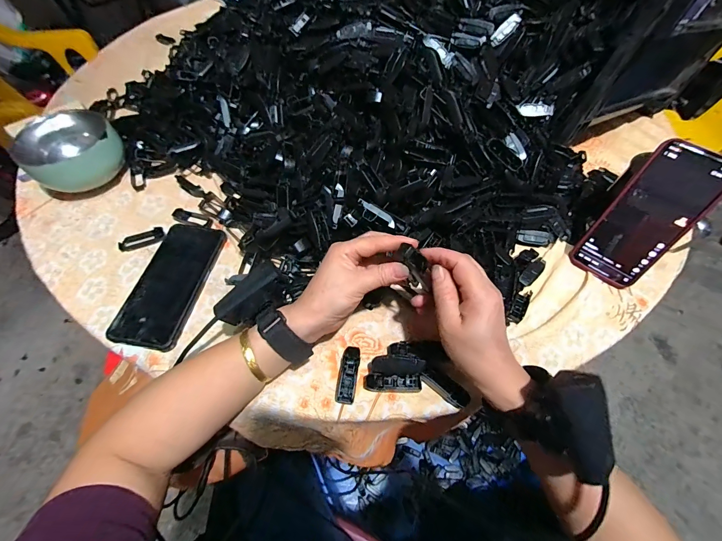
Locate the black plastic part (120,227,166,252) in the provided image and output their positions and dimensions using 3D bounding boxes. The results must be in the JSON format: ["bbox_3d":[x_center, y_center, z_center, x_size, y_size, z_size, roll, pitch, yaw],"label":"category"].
[{"bbox_3d":[-0.291,-0.043,0.429,0.056,0.005,0.024,-18,60,-9],"label":"black plastic part"}]

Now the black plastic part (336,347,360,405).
[{"bbox_3d":[-0.013,0.110,0.338,0.019,0.013,0.057,8,60,6],"label":"black plastic part"}]

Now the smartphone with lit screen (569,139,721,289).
[{"bbox_3d":[0.329,-0.058,0.373,0.077,0.162,0.008,37,33,21],"label":"smartphone with lit screen"}]

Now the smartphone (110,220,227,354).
[{"bbox_3d":[-0.231,0.011,0.394,0.077,0.008,0.166,8,60,6],"label":"smartphone"}]

